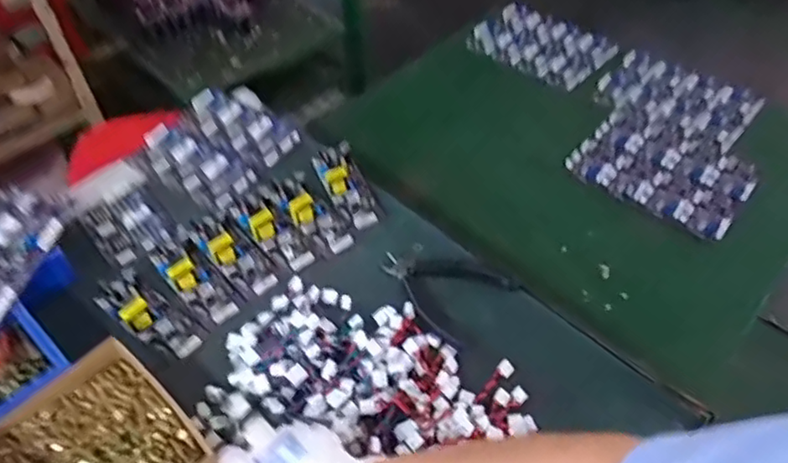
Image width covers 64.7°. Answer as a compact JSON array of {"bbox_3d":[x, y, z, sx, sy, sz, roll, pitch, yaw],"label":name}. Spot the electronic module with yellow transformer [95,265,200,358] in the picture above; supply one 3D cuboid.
[{"bbox_3d":[-0.273,0.089,0.689,0.136,0.033,0.053,31,55,27],"label":"electronic module with yellow transformer"}]

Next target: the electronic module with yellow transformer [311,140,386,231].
[{"bbox_3d":[-0.061,-0.064,0.813,0.055,0.036,0.139,-20,50,-17],"label":"electronic module with yellow transformer"}]

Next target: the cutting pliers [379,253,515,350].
[{"bbox_3d":[0.053,0.057,0.717,0.138,0.011,0.116,33,56,28],"label":"cutting pliers"}]

